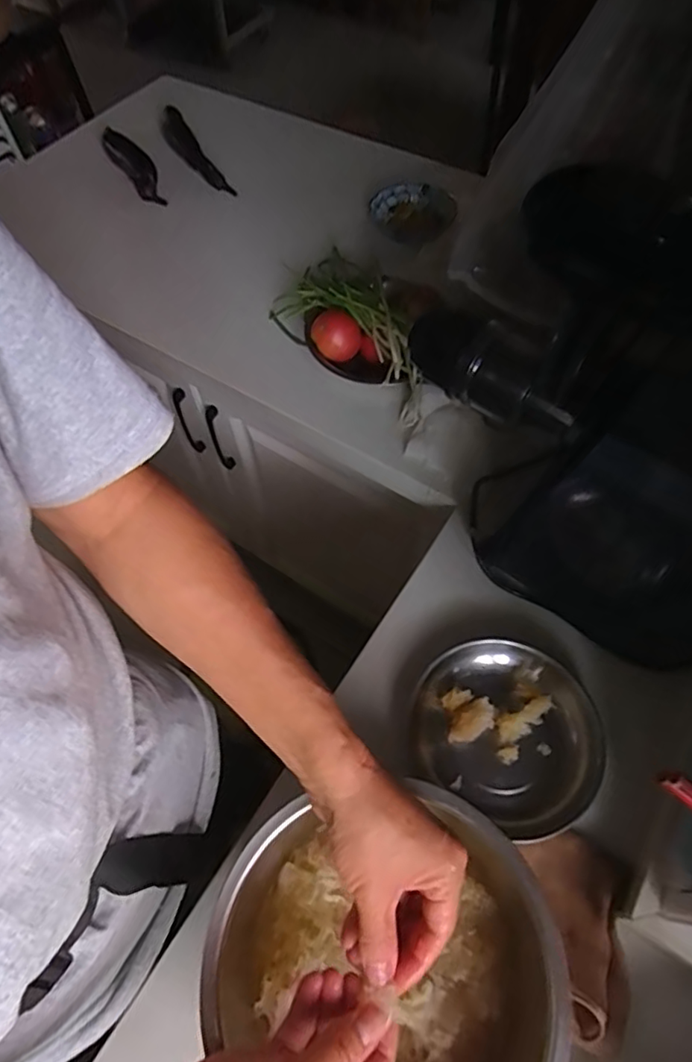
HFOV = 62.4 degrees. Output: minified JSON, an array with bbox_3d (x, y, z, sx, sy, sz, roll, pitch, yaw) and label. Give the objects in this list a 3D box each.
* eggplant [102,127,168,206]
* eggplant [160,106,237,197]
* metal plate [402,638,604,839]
[{"bbox_3d":[-0.328,-0.567,0.890,0.038,0.038,0.178,-35,77,-17],"label":"eggplant"},{"bbox_3d":[-0.245,-0.598,0.902,0.043,0.044,0.228,-28,63,-13],"label":"eggplant"},{"bbox_3d":[0.138,0.173,0.499,0.158,0.031,0.141,29,65,17],"label":"metal plate"}]

